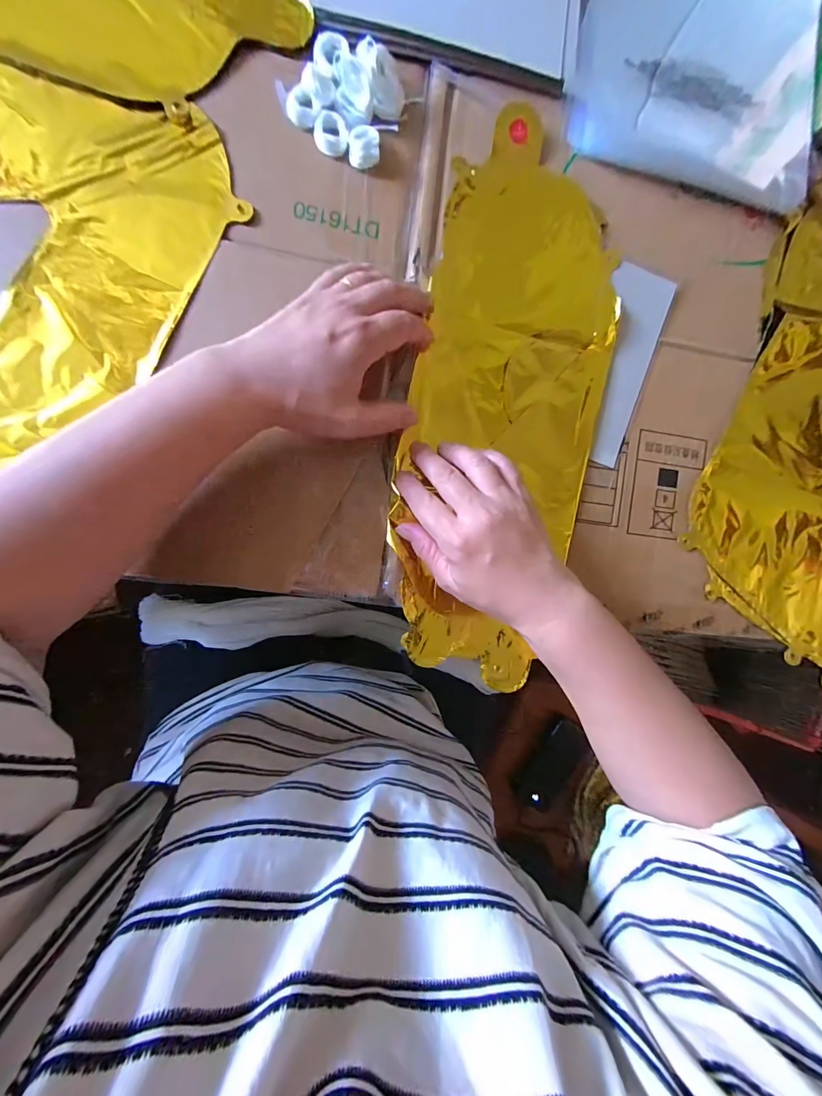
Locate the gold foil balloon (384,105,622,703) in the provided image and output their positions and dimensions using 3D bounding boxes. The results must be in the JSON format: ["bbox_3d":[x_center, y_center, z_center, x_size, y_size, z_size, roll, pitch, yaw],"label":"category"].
[{"bbox_3d":[0.077,-0.110,0.307,0.148,0.013,0.428,9,91,-8],"label":"gold foil balloon"}]

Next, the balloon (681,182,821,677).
[{"bbox_3d":[0.375,-0.112,0.345,0.224,0.017,0.440,8,90,-8],"label":"balloon"}]

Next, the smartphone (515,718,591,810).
[{"bbox_3d":[0.250,0.385,0.679,0.066,0.007,0.156,35,87,29],"label":"smartphone"}]

